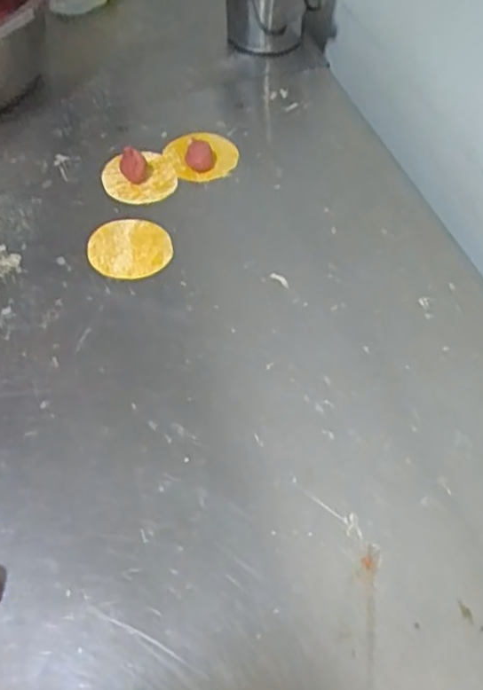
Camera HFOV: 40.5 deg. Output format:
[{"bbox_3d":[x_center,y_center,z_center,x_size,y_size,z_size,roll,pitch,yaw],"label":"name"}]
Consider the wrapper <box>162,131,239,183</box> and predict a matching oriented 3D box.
[{"bbox_3d":[-0.044,-0.221,0.766,0.080,0.033,0.061,-17,57,-12],"label":"wrapper"}]

